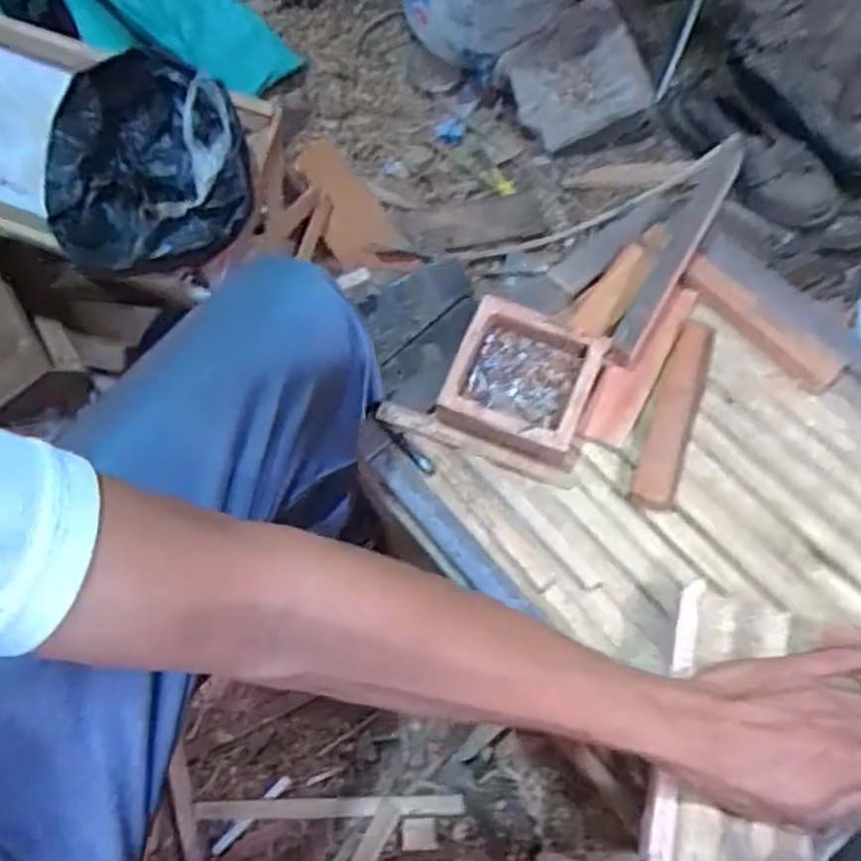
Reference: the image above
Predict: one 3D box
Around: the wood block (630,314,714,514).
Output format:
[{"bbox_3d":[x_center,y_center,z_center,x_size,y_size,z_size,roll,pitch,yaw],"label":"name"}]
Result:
[{"bbox_3d":[0.174,-0.015,0.540,0.029,0.033,0.143,18,70,10],"label":"wood block"}]

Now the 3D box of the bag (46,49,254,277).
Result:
[{"bbox_3d":[-0.259,-0.239,0.714,0.186,0.070,0.198,17,92,0],"label":"bag"}]

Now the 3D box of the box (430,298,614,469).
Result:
[{"bbox_3d":[0.066,-0.034,0.551,0.101,0.039,0.096,23,71,12],"label":"box"}]

